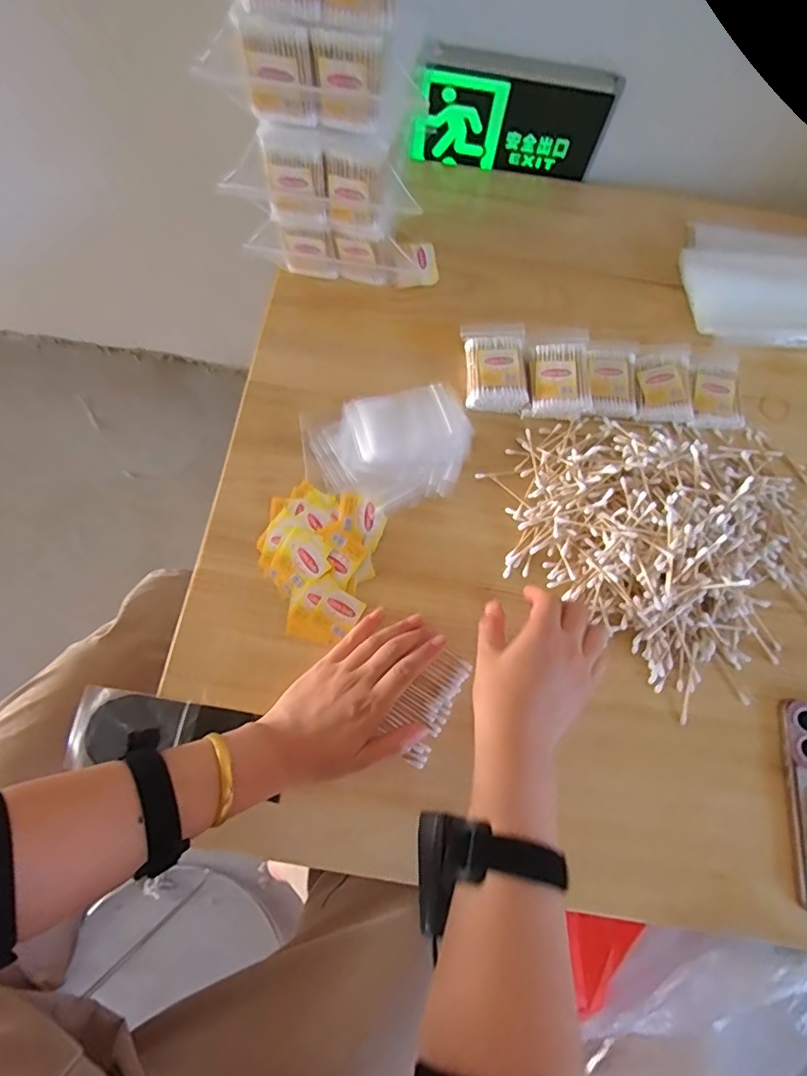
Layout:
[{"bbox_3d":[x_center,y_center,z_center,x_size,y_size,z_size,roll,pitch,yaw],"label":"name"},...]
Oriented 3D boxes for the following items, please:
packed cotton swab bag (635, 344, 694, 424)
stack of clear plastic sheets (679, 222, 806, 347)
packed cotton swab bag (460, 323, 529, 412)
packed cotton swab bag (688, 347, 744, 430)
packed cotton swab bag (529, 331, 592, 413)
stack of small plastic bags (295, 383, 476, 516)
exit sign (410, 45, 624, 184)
[{"bbox_3d":[0.271,-0.162,0.558,0.056,0.020,0.085,5,72,0],"label":"packed cotton swab bag"},{"bbox_3d":[0.430,-0.283,0.601,0.218,0.022,0.149,5,72,0],"label":"stack of clear plastic sheets"},{"bbox_3d":[0.093,-0.172,0.549,0.061,0.030,0.094,0,73,-2],"label":"packed cotton swab bag"},{"bbox_3d":[0.326,-0.159,0.558,0.052,0.017,0.097,10,73,2],"label":"packed cotton swab bag"},{"bbox_3d":[0.158,-0.168,0.549,0.057,0.036,0.092,5,72,0],"label":"packed cotton swab bag"},{"bbox_3d":[-0.012,-0.091,0.530,0.166,0.015,0.124,-21,74,-8],"label":"stack of small plastic bags"},{"bbox_3d":[0.122,-0.471,0.605,0.214,0.123,0.033,-1,73,-2],"label":"exit sign"}]

